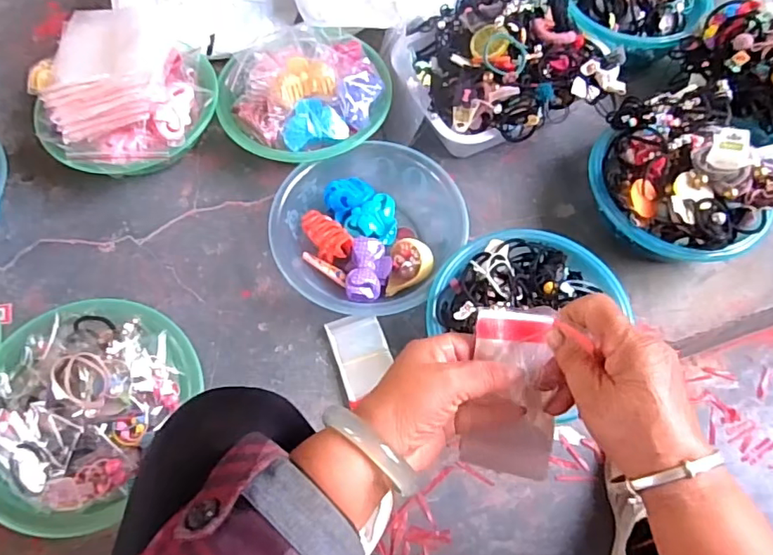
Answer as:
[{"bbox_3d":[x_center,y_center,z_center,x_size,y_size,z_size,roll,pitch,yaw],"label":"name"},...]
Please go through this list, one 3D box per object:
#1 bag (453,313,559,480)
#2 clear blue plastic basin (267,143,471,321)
[{"bbox_3d":[0.086,0.083,0.388,0.062,0.022,0.125,1,101,0],"label":"bag"},{"bbox_3d":[-0.025,-0.061,0.704,0.226,0.070,0.218,0,65,-1],"label":"clear blue plastic basin"}]

